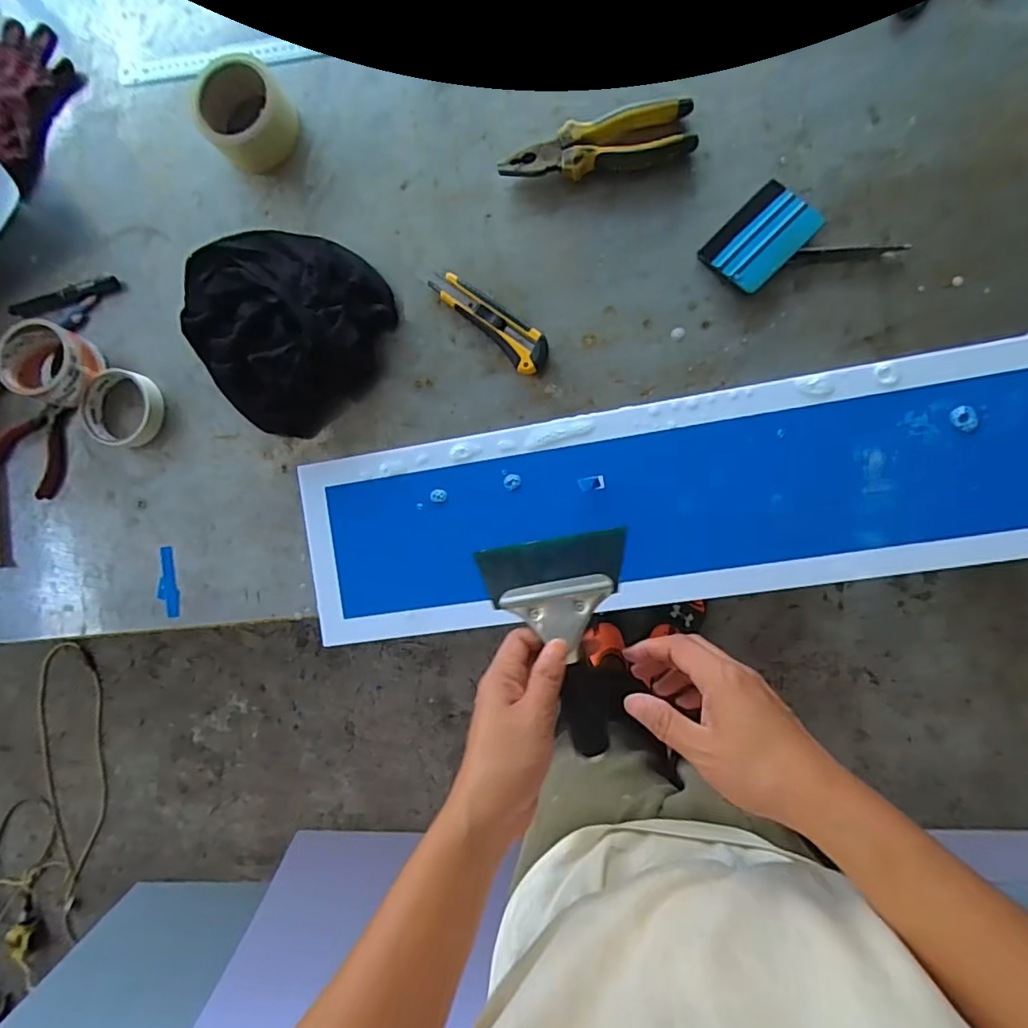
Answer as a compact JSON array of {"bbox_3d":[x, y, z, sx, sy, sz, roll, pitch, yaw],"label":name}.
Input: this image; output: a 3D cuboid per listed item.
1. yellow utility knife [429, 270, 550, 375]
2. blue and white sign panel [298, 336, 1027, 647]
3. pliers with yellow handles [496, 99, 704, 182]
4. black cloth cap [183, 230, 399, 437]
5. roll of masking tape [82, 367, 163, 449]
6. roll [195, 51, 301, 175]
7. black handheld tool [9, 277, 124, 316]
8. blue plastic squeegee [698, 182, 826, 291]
[{"bbox_3d":[-0.022,-0.202,0.587,0.143,0.018,0.039,44,96,6],"label":"yellow utility knife"},{"bbox_3d":[0.210,-0.021,0.557,0.870,0.012,0.196,-9,89,9],"label":"blue and white sign panel"},{"bbox_3d":[0.082,-0.366,0.567,0.188,0.027,0.048,-9,89,9],"label":"pliers with yellow handles"},{"bbox_3d":[-0.258,-0.214,0.609,0.236,0.055,0.208,41,96,6],"label":"black cloth cap"},{"bbox_3d":[-0.447,-0.119,0.650,0.080,0.027,0.087,0,91,9],"label":"roll of masking tape"},{"bbox_3d":[-0.289,-0.431,0.612,0.092,0.047,0.100,0,91,9],"label":"roll"},{"bbox_3d":[-0.527,-0.254,0.665,0.136,0.015,0.023,-15,88,8],"label":"black handheld tool"},{"bbox_3d":[0.239,-0.268,0.549,0.097,0.017,0.069,-44,84,7],"label":"blue plastic squeegee"}]

